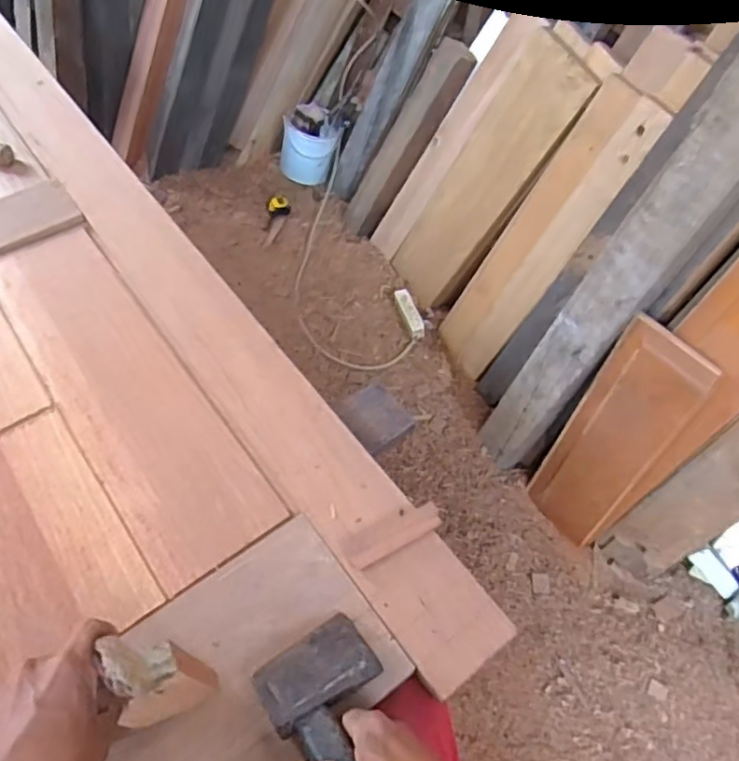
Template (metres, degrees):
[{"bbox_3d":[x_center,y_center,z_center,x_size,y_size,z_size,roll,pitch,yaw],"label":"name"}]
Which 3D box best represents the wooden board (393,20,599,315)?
[{"bbox_3d":[0.276,-0.484,1.536,0.029,0.713,0.234,-20,64,-38],"label":"wooden board"}]

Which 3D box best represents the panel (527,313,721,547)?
[{"bbox_3d":[0.480,0.136,1.254,0.022,0.587,0.176,-29,58,-35],"label":"panel"}]

